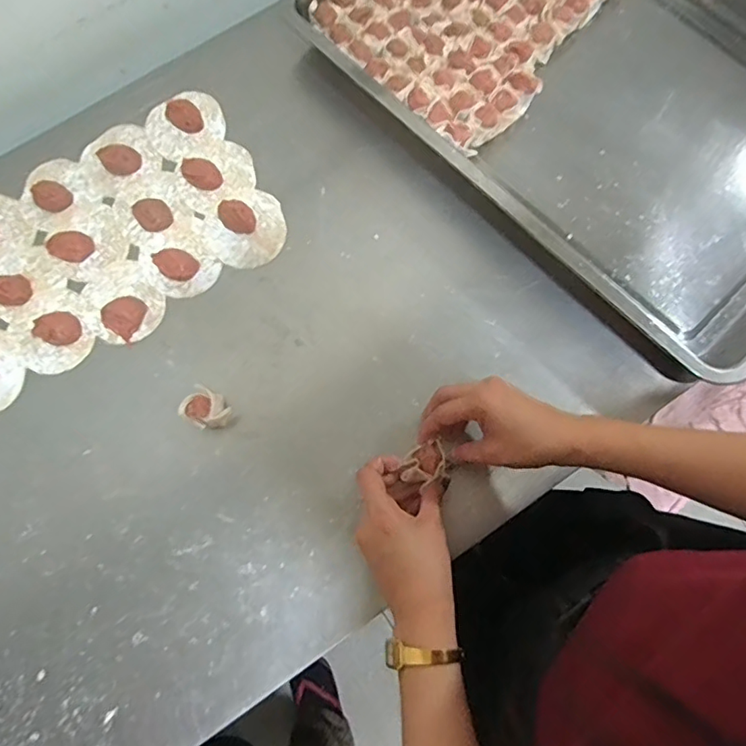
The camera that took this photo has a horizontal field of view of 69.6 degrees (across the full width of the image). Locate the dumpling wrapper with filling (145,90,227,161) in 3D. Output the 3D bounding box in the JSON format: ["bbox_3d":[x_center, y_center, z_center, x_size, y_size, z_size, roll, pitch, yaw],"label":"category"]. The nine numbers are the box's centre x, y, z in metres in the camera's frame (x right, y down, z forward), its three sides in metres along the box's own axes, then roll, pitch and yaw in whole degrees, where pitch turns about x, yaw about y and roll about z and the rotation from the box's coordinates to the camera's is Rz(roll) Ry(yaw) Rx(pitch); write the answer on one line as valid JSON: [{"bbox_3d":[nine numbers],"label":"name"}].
[{"bbox_3d":[-0.201,-0.267,0.573,0.081,0.017,0.068,-23,78,-5],"label":"dumpling wrapper with filling"}]

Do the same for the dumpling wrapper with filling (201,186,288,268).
[{"bbox_3d":[-0.131,-0.152,0.540,0.081,0.023,0.087,0,77,0],"label":"dumpling wrapper with filling"}]

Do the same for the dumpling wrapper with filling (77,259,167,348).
[{"bbox_3d":[-0.250,-0.071,0.527,0.071,0.020,0.085,-40,80,-8],"label":"dumpling wrapper with filling"}]

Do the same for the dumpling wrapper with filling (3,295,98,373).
[{"bbox_3d":[-0.315,-0.040,0.525,0.082,0.014,0.075,0,77,0],"label":"dumpling wrapper with filling"}]

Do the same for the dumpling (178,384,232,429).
[{"bbox_3d":[-0.153,0.033,0.493,0.038,0.031,0.033,31,79,7],"label":"dumpling"}]

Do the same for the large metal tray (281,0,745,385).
[{"bbox_3d":[0.234,-0.315,0.559,0.603,0.054,0.407,43,81,9],"label":"large metal tray"}]

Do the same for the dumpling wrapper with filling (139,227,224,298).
[{"bbox_3d":[-0.196,-0.112,0.536,0.065,0.016,0.078,-41,80,-8],"label":"dumpling wrapper with filling"}]

